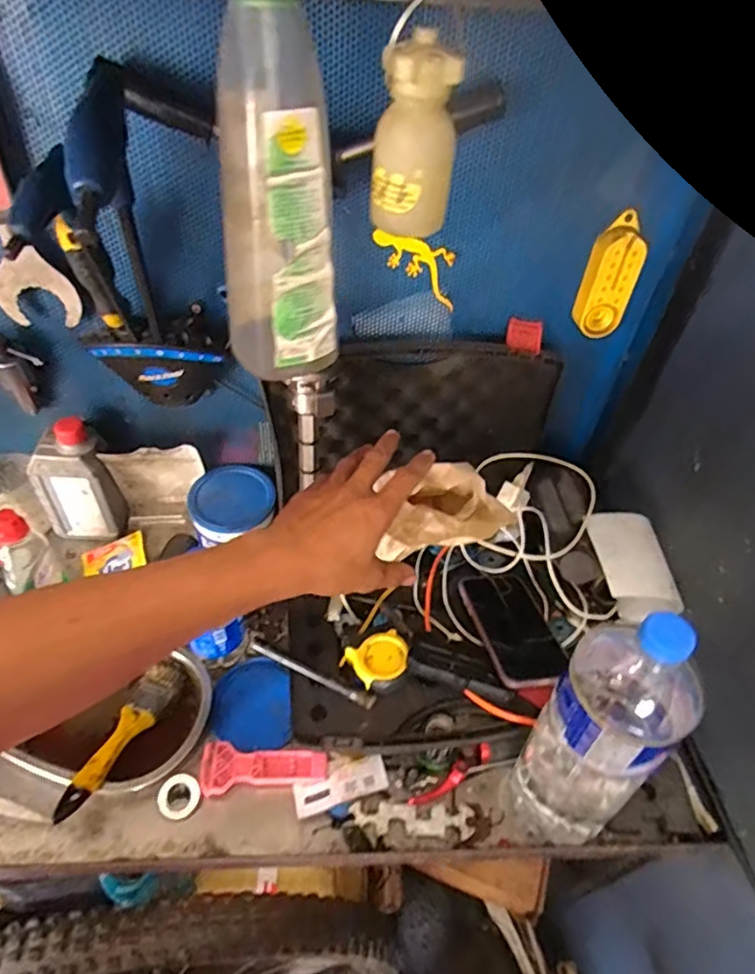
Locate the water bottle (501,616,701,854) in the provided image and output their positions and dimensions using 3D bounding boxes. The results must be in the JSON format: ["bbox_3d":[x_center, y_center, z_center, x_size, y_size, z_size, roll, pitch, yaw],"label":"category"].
[{"bbox_3d":[0.175,0.206,0.459,0.076,0.299,0.093,-28,54,-28],"label":"water bottle"}]

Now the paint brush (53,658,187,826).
[{"bbox_3d":[-0.258,0.246,0.571,0.047,0.040,0.167,21,48,14],"label":"paint brush"}]

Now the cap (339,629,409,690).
[{"bbox_3d":[0.000,0.175,0.585,0.063,0.010,0.051,-16,45,-14],"label":"cap"}]

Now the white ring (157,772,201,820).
[{"bbox_3d":[-0.189,0.295,0.549,0.035,0.013,0.038,3,46,-3],"label":"white ring"}]

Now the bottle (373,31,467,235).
[{"bbox_3d":[0.019,-0.171,0.288,0.032,0.083,0.031,30,51,22],"label":"bottle"}]

